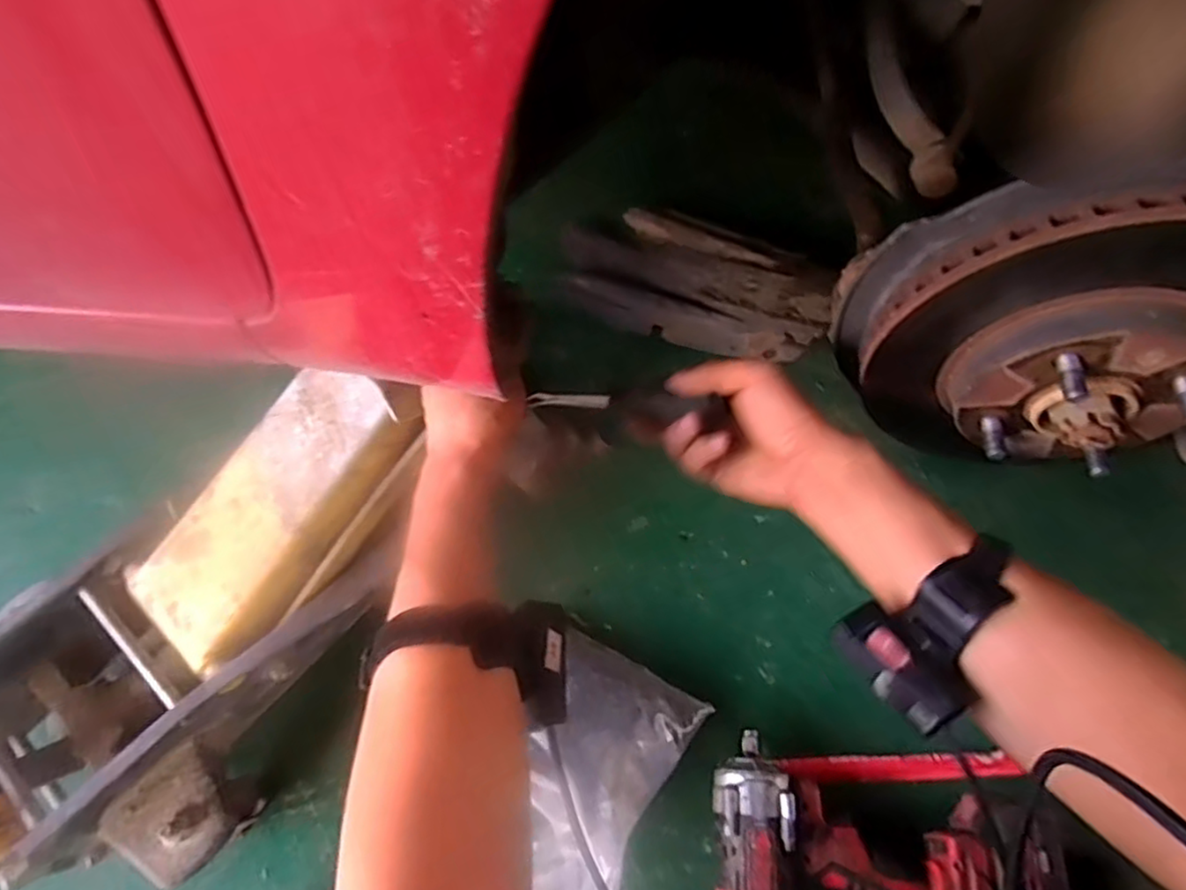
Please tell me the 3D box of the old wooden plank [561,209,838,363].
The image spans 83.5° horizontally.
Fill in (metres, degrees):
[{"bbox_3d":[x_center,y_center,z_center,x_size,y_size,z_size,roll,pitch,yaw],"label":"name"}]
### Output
[{"bbox_3d":[0.125,-0.216,0.846,0.340,0.053,0.184,22,65,11],"label":"old wooden plank"}]

